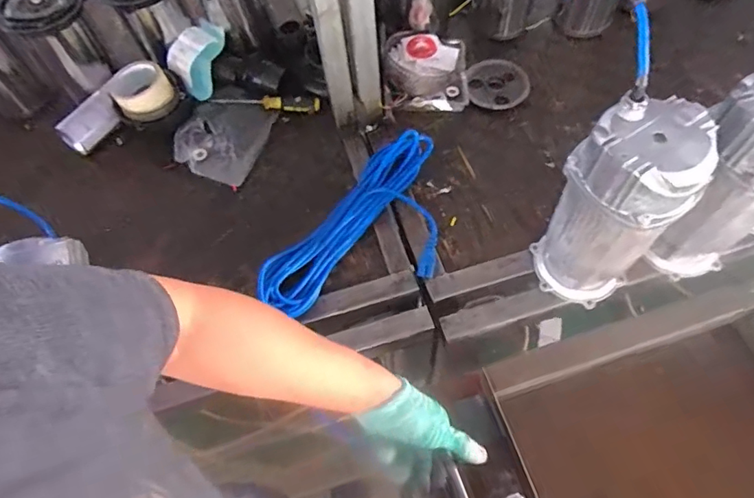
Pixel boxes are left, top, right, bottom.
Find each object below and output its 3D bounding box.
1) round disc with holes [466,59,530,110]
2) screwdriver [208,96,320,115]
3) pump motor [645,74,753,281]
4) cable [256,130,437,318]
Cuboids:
[{"bbox_3d":[0.229,-0.316,0.940,0.110,0.013,0.110,-1,62,3],"label":"round disc with holes"},{"bbox_3d":[-0.208,-0.275,0.927,0.206,0.025,0.025,5,63,6],"label":"screwdriver"},{"bbox_3d":[0.445,-0.080,0.638,0.125,0.291,0.120,-6,62,0],"label":"pump motor"},{"bbox_3d":[0.001,-0.014,0.770,0.194,0.064,0.380,34,69,19],"label":"cable"}]

